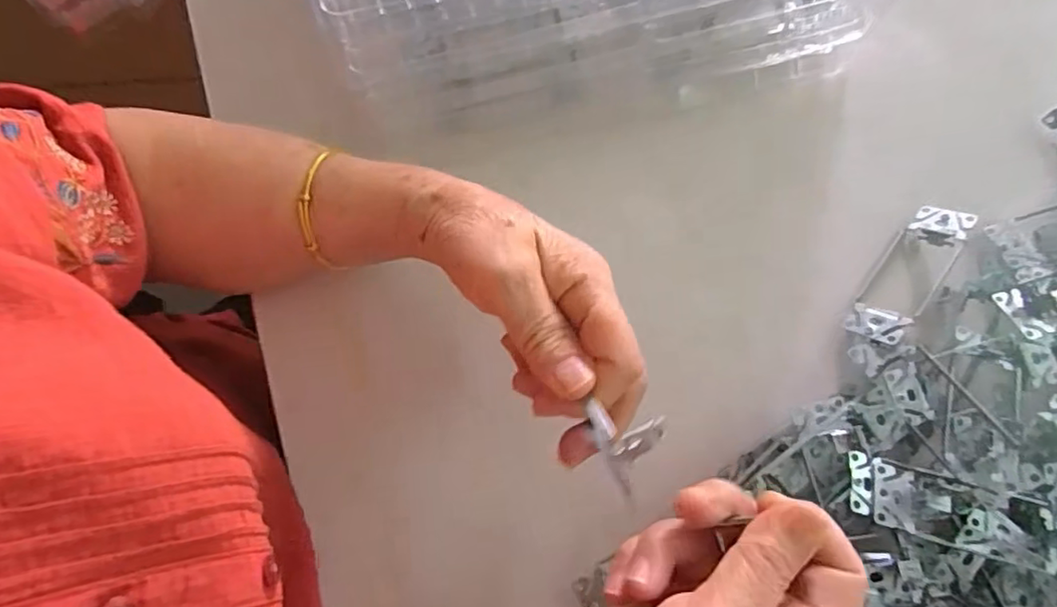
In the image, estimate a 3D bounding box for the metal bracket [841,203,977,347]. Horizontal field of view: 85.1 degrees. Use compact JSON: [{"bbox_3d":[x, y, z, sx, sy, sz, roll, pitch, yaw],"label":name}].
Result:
[{"bbox_3d":[0.246,-0.017,0.374,0.108,0.019,0.038,-51,43,-10],"label":"metal bracket"}]

